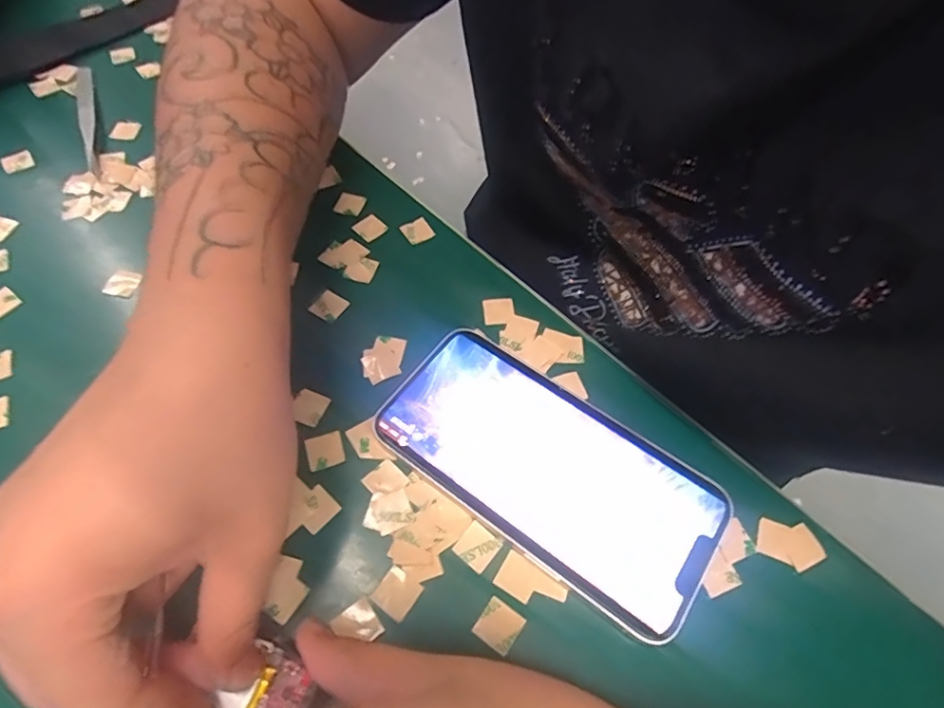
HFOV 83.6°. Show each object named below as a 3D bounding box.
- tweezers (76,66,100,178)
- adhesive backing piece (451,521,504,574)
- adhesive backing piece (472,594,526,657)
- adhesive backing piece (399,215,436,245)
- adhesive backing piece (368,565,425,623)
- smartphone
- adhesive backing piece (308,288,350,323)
[{"bbox_3d":[-0.241,-0.150,0.331,0.011,0.007,0.109,-21,63,-13],"label":"tweezers"},{"bbox_3d":[0.002,0.077,0.213,0.015,0.004,0.016,36,66,18],"label":"adhesive backing piece"},{"bbox_3d":[0.010,0.103,0.200,0.015,0.004,0.015,32,69,16],"label":"adhesive backing piece"},{"bbox_3d":[-0.031,-0.069,0.298,0.015,0.004,0.015,-32,70,-14],"label":"adhesive backing piece"},{"bbox_3d":[-0.029,0.093,0.204,0.015,0.004,0.015,36,69,11],"label":"adhesive backing piece"},{"bbox_3d":[0.031,0.047,0.227,0.142,0.008,0.070,33,65,16],"label":"smartphone"},{"bbox_3d":[-0.073,-0.025,0.269,0.016,0.004,0.016,31,64,15],"label":"adhesive backing piece"}]

